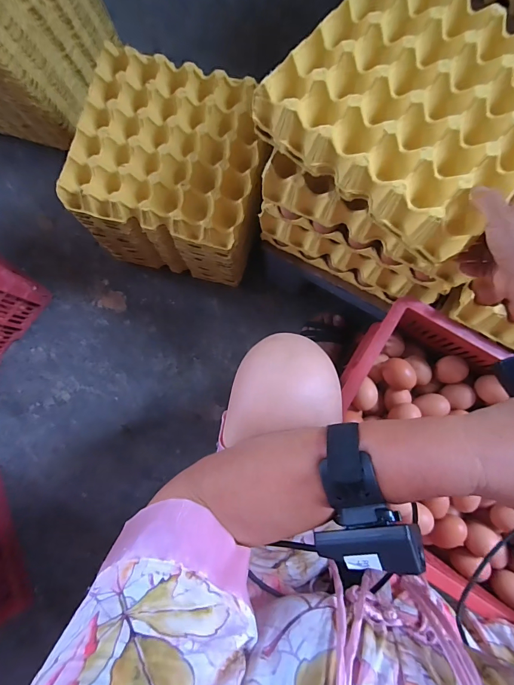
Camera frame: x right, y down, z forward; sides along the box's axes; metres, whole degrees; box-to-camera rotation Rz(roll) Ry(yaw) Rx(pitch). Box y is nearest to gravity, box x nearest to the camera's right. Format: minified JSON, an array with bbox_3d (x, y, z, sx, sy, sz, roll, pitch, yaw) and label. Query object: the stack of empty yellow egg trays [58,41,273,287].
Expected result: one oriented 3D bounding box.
[{"bbox_3d":[-0.139,-0.302,0.668,0.296,0.212,0.286,13,84,4],"label":"stack of empty yellow egg trays"}]

